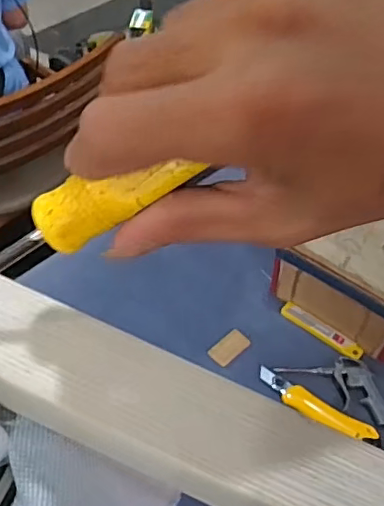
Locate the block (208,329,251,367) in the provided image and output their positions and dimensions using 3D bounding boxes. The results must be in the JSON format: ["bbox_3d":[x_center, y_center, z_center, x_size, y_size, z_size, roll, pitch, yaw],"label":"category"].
[{"bbox_3d":[0.056,0.141,0.841,0.061,0.009,0.037,-34,59,-27],"label":"block"}]

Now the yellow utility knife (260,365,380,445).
[{"bbox_3d":[0.169,0.210,0.771,0.176,0.017,0.030,29,55,21],"label":"yellow utility knife"}]

